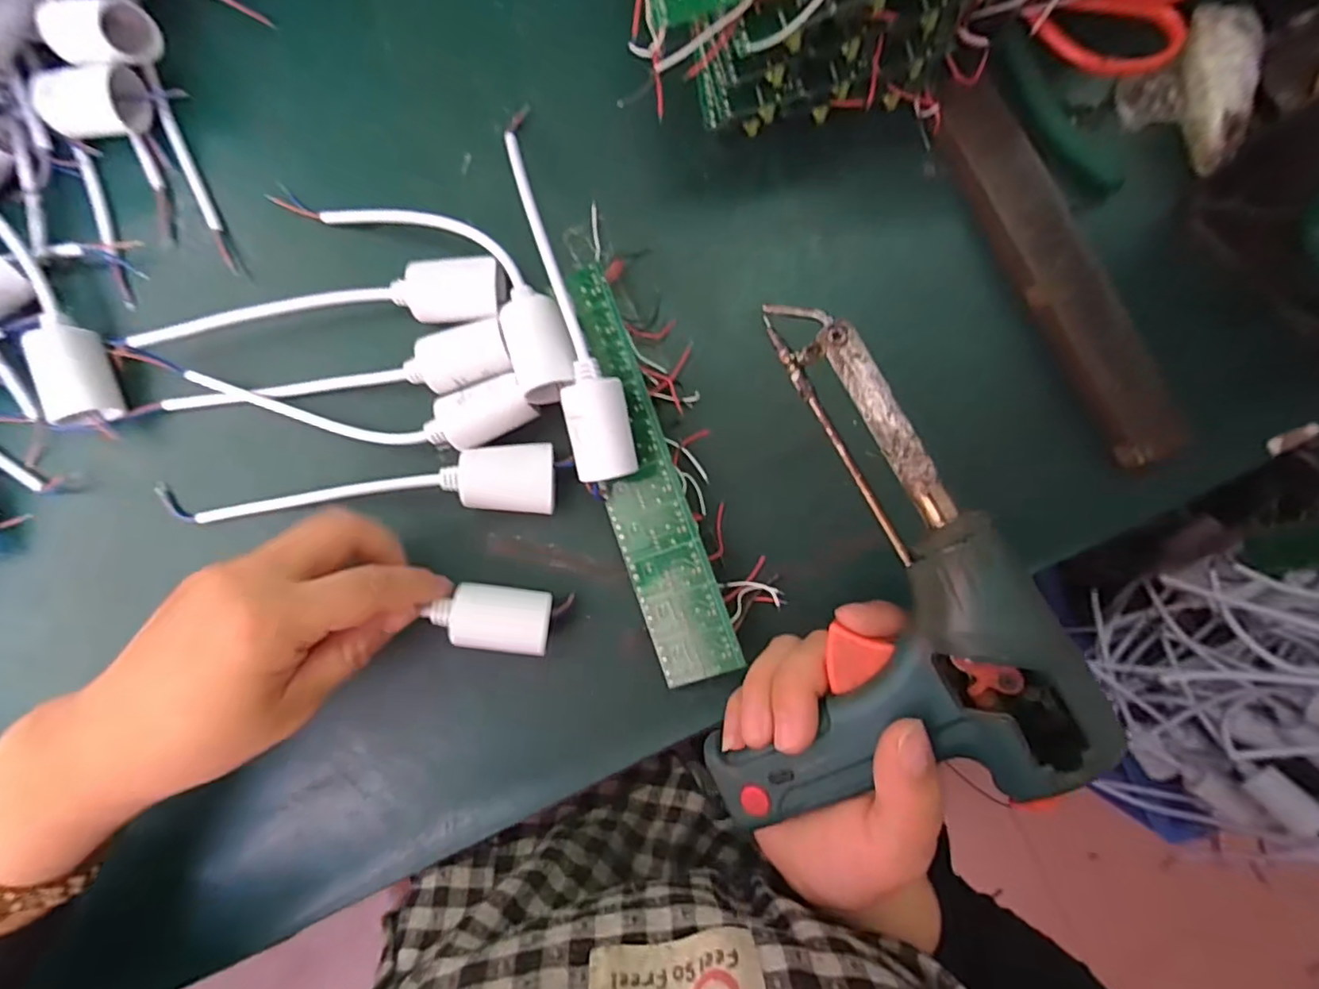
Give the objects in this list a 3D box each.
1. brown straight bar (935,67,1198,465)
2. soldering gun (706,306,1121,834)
[{"bbox_3d":[0.189,-0.109,0.287,0.044,0.018,0.201,-26,85,0],"label":"brown straight bar"},{"bbox_3d":[0.095,0.036,0.223,0.121,0.045,0.192,9,95,31],"label":"soldering gun"}]

